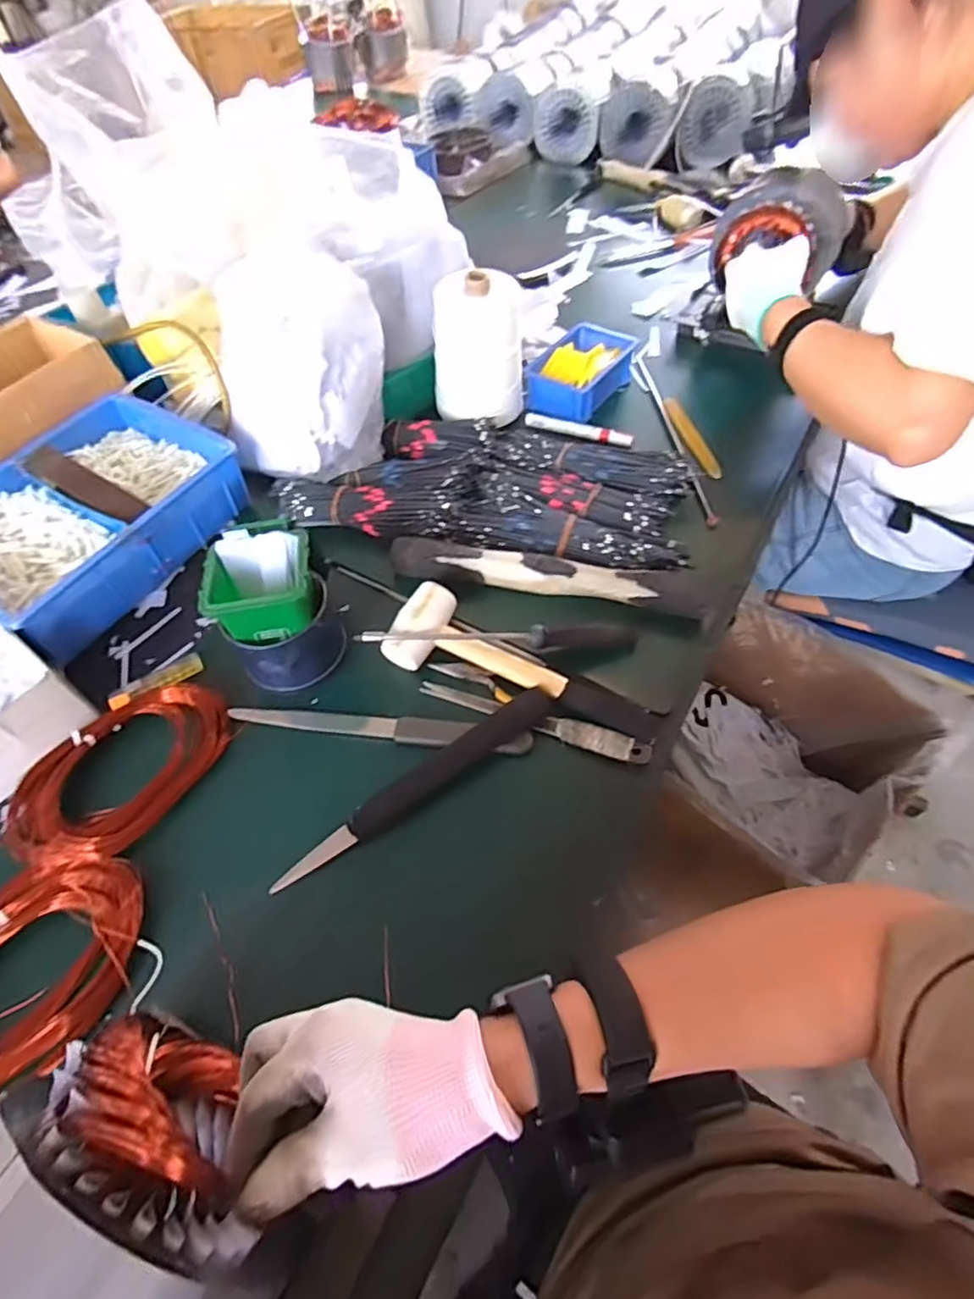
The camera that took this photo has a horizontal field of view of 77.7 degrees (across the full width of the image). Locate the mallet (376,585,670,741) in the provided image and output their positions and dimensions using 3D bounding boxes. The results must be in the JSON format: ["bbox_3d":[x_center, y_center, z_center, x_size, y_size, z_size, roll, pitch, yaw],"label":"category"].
[{"bbox_3d":[0.024,0.029,0.546,0.259,0.051,0.083,27,60,21],"label":"mallet"}]

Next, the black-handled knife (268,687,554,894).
[{"bbox_3d":[-0.055,0.110,0.507,0.262,0.024,0.029,-31,60,-18],"label":"black-handled knife"}]

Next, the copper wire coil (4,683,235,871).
[{"bbox_3d":[-0.318,0.102,0.523,0.191,0.033,0.127,-39,61,-22],"label":"copper wire coil"}]

